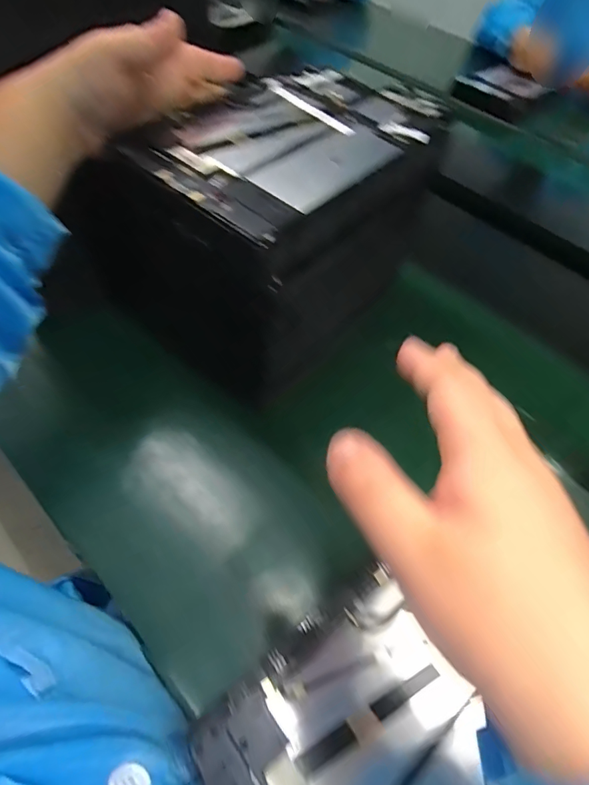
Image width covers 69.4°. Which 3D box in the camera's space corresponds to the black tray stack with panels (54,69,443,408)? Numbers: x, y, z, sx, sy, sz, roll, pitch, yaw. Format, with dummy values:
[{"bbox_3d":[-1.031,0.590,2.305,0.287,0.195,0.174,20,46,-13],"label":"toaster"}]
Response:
[{"bbox_3d":[-0.018,-0.153,0.383,0.179,0.169,0.239,34,59,18],"label":"black tray stack with panels"}]

